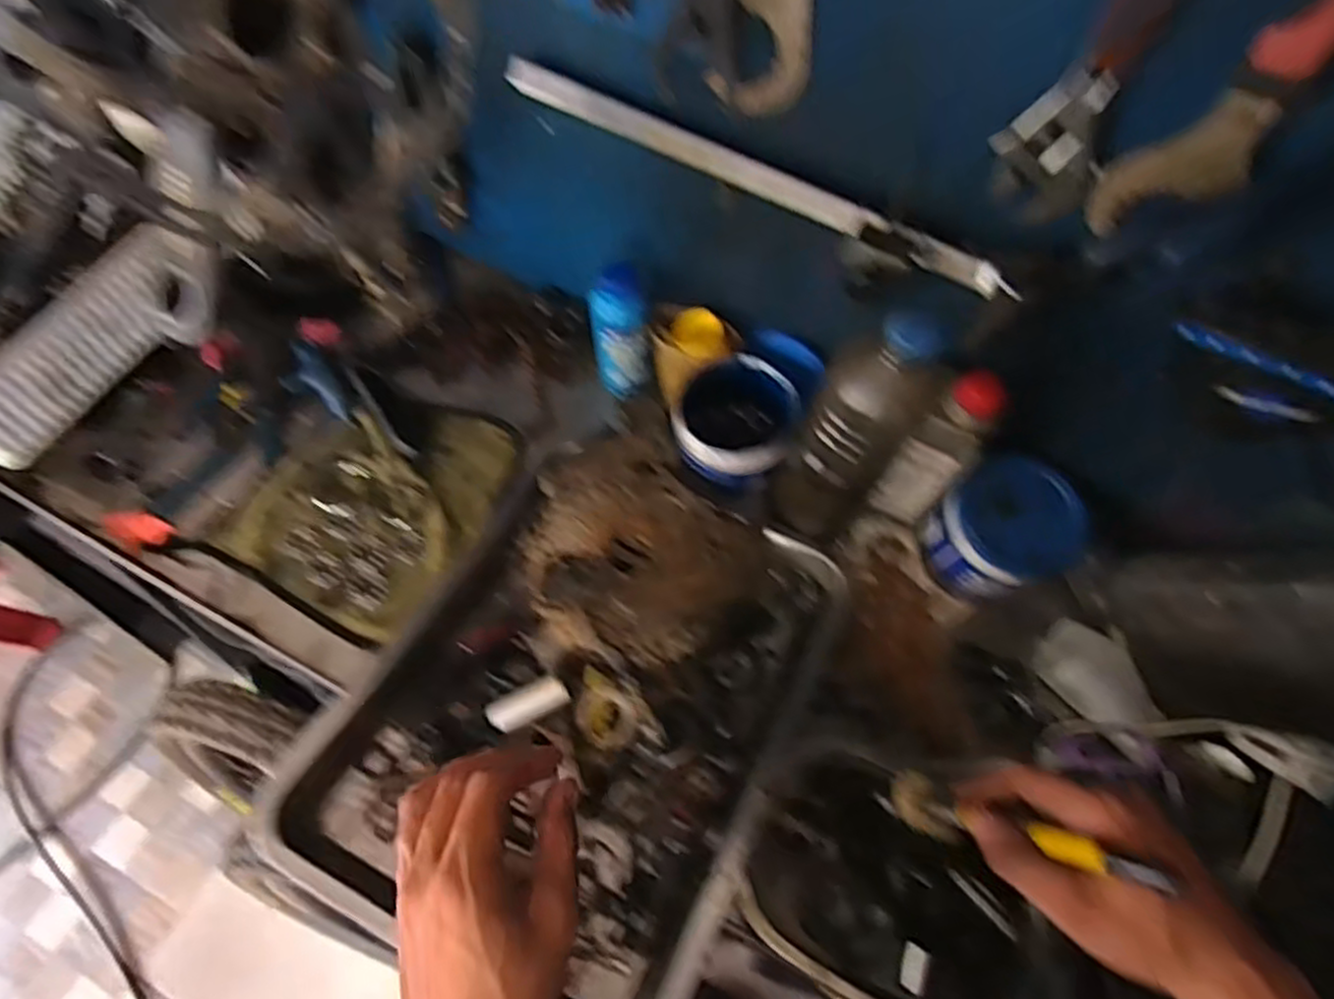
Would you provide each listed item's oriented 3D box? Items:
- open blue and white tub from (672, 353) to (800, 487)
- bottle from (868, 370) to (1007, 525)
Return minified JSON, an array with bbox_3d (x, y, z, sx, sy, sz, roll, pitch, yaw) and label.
[{"bbox_3d":[0.061,-0.069,0.657,0.099,0.060,0.107,2,61,-3],"label":"open blue and white tub"},{"bbox_3d":[0.222,-0.036,0.610,0.051,0.172,0.044,32,64,13],"label":"bottle"}]

